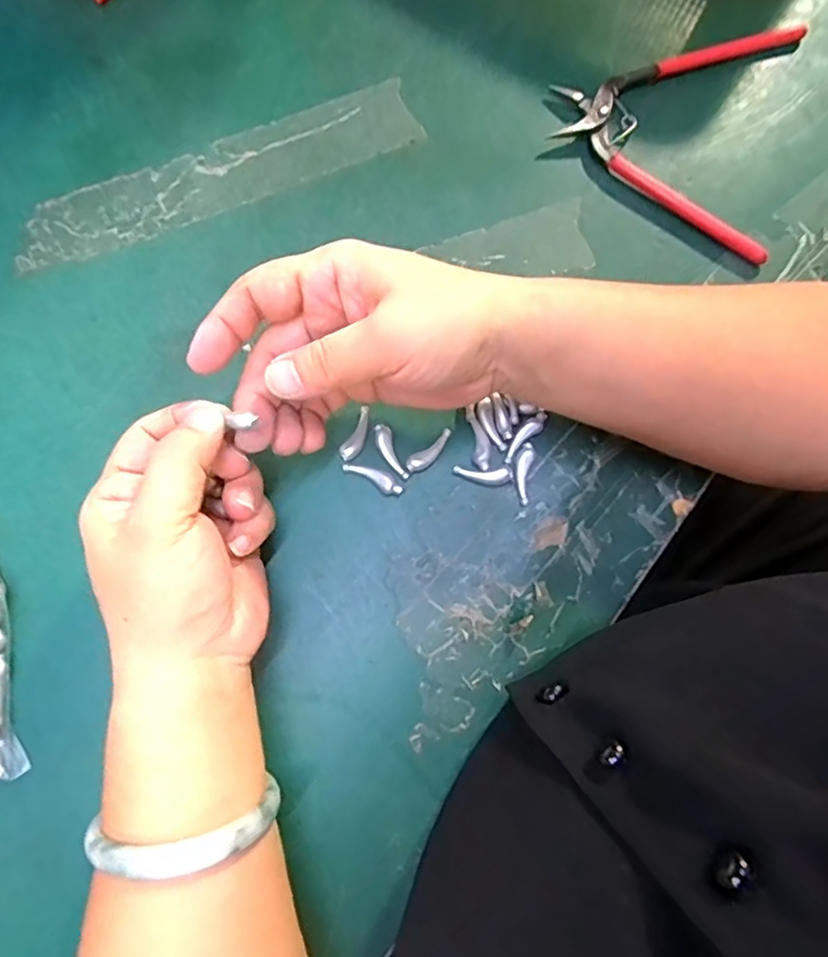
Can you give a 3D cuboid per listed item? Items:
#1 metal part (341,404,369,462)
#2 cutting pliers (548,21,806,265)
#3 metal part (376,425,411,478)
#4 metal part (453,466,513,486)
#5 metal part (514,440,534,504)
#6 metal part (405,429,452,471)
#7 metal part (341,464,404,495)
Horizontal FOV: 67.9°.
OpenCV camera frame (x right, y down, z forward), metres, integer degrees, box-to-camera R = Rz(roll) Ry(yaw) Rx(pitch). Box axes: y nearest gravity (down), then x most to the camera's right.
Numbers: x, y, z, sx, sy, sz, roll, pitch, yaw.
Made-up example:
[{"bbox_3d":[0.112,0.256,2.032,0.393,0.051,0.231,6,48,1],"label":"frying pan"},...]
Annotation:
[{"bbox_3d":[-0.028,-0.022,0.307,0.008,0.004,0.027,26,78,4],"label":"metal part"},{"bbox_3d":[0.176,-0.216,0.359,0.147,0.012,0.149,40,79,7],"label":"cutting pliers"},{"bbox_3d":[-0.012,-0.013,0.305,0.009,0.004,0.030,-22,79,-7],"label":"metal part"},{"bbox_3d":[0.035,-0.002,0.303,0.029,0.006,0.010,0,77,-2],"label":"metal part"},{"bbox_3d":[0.054,-0.003,0.305,0.008,0.004,0.030,7,77,0],"label":"metal part"},{"bbox_3d":[0.008,-0.013,0.306,0.029,0.005,0.010,-37,81,-9],"label":"metal part"},{"bbox_3d":[-0.020,-0.001,0.302,0.030,0.004,0.009,29,78,5],"label":"metal part"}]

